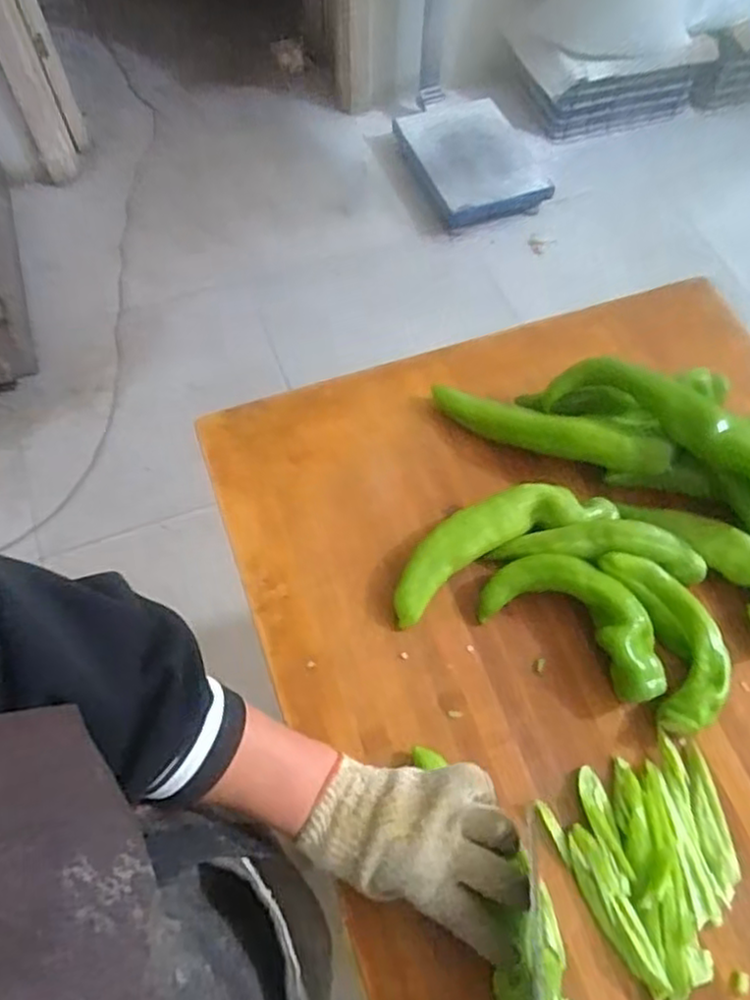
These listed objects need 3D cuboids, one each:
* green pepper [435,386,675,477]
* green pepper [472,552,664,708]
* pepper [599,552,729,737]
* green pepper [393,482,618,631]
[{"bbox_3d":[0.148,-0.060,0.624,0.205,0.038,0.029,17,63,22],"label":"green pepper"},{"bbox_3d":[0.158,0.089,0.552,0.144,0.045,0.068,30,66,13],"label":"green pepper"},{"bbox_3d":[0.224,0.103,0.546,0.061,0.031,0.134,-14,64,-8],"label":"pepper"},{"bbox_3d":[0.098,0.031,0.585,0.194,0.032,0.056,-23,66,-12],"label":"green pepper"}]

